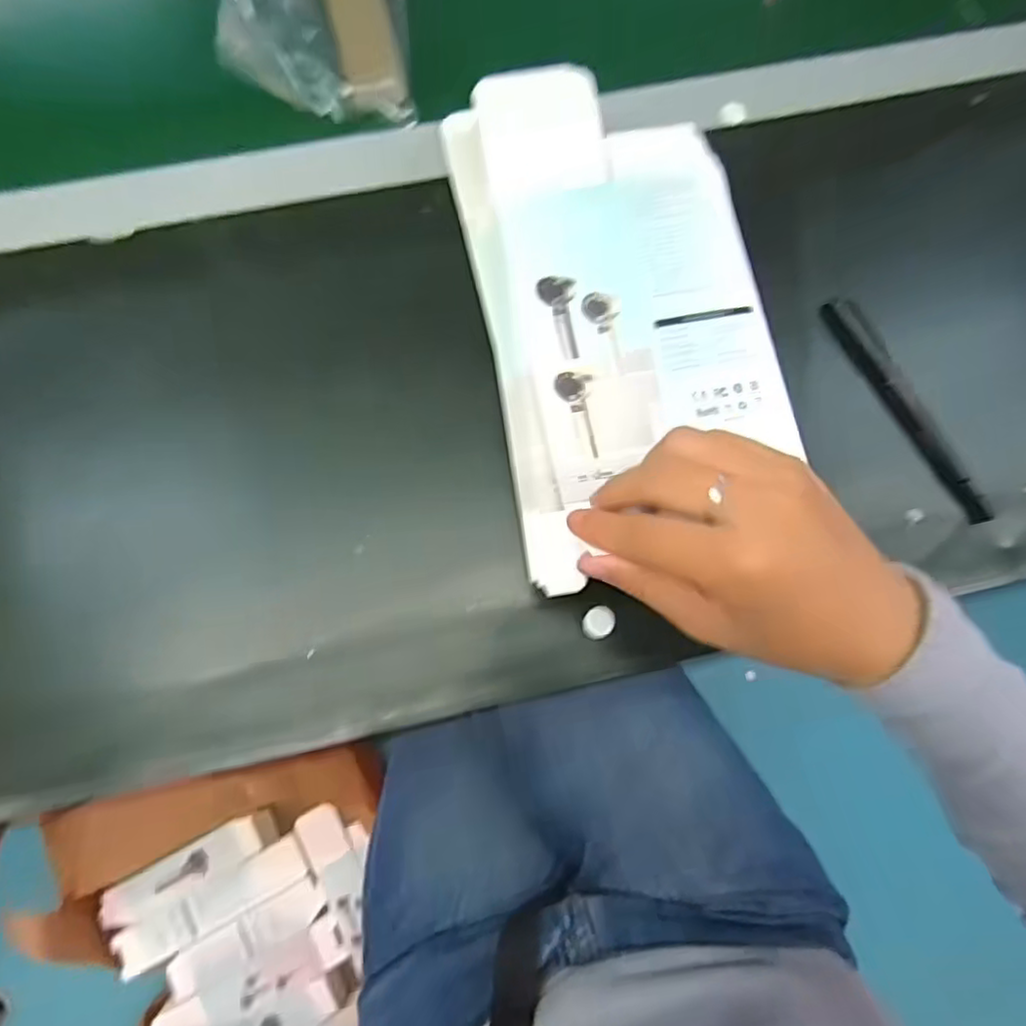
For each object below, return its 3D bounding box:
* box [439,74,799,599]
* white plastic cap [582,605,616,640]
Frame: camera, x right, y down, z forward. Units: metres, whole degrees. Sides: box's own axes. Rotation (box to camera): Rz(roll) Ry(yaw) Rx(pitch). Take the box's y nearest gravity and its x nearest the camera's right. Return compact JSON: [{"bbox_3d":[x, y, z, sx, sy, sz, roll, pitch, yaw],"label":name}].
[{"bbox_3d":[0.051,-0.104,0.323,0.133,0.027,0.251,-11,75,-1],"label":"box"},{"bbox_3d":[0.045,0.058,0.350,0.016,0.008,0.017,0,75,-1],"label":"white plastic cap"}]

